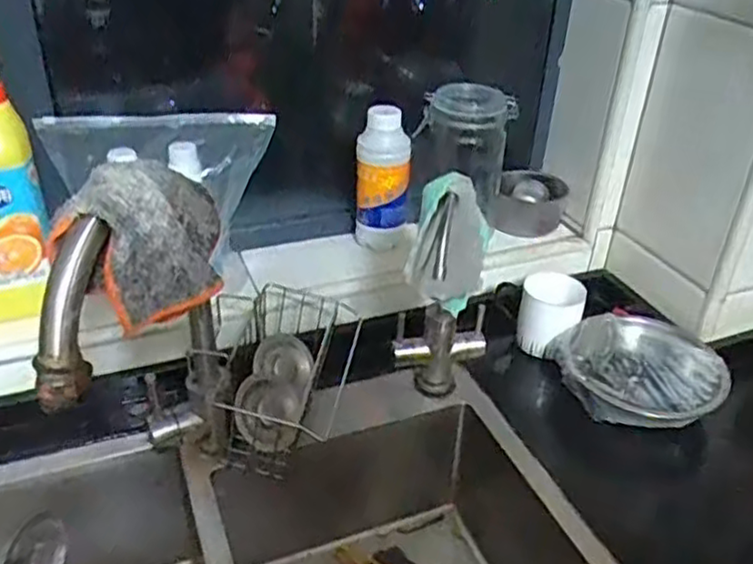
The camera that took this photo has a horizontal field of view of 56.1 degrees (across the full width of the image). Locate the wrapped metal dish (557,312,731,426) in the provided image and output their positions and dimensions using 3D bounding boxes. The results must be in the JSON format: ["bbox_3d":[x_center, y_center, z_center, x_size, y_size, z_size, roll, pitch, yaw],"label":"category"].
[{"bbox_3d":[0.317,0.102,0.844,0.178,0.041,0.165,2,33,-1],"label":"wrapped metal dish"}]

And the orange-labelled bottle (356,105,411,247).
[{"bbox_3d":[0.008,-0.126,0.920,0.067,0.196,0.055,4,33,2],"label":"orange-labelled bottle"}]

